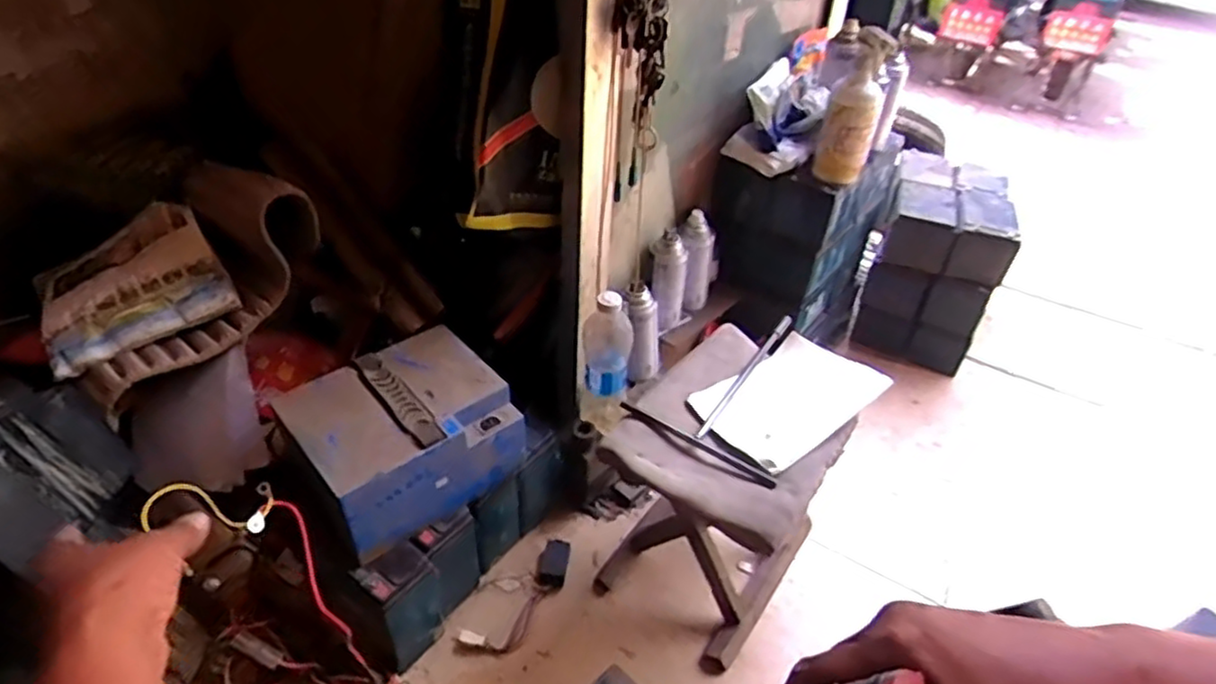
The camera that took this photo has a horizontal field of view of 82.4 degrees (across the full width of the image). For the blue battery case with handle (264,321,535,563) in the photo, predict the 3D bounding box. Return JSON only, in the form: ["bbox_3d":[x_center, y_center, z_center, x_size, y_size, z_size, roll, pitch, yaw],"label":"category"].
[{"bbox_3d":[-0.247,0.109,0.844,0.229,0.113,0.183,-30,50,-33],"label":"blue battery case with handle"}]

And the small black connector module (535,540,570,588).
[{"bbox_3d":[-0.076,0.304,0.960,0.042,0.016,0.074,6,40,4],"label":"small black connector module"}]

